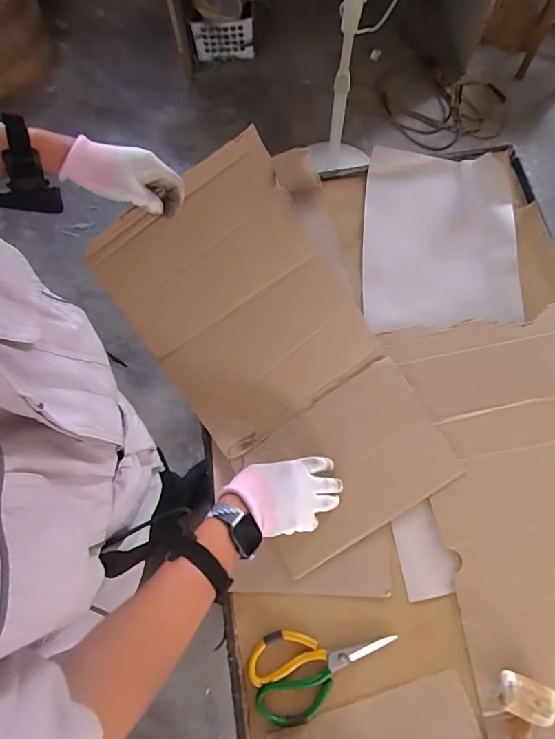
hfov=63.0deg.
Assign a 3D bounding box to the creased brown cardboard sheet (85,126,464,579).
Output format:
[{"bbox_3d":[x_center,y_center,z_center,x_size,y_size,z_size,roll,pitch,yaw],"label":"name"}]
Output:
[{"bbox_3d":[-0.010,-0.021,0.662,0.291,0.033,0.596,-32,88,-8],"label":"creased brown cardboard sheet"}]

